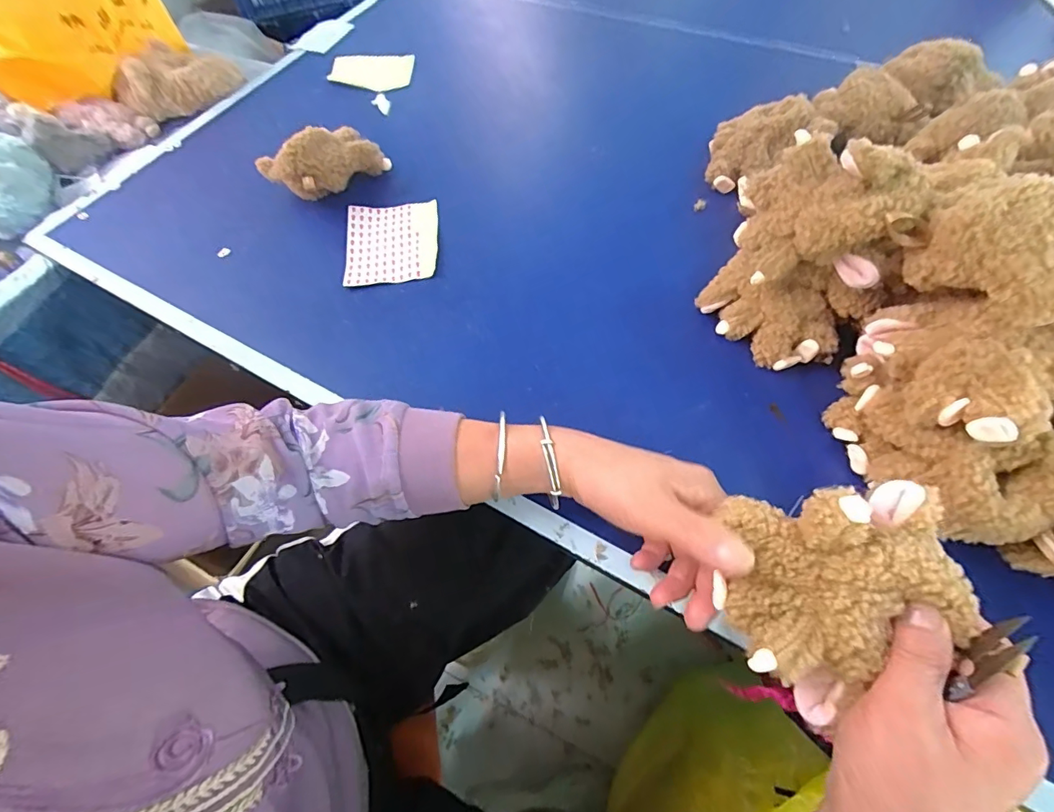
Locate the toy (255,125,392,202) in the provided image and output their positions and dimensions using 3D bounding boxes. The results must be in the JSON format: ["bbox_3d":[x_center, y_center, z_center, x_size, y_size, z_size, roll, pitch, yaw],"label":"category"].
[{"bbox_3d":[-0.225,-0.277,0.536,0.127,0.069,0.076,-40,66,-17],"label":"toy"}]

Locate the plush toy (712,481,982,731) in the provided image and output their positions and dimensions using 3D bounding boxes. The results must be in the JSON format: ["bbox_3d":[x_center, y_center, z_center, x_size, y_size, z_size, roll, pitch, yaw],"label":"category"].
[{"bbox_3d":[0.162,0.101,0.245,0.109,0.032,0.111,-10,76,17],"label":"plush toy"}]

